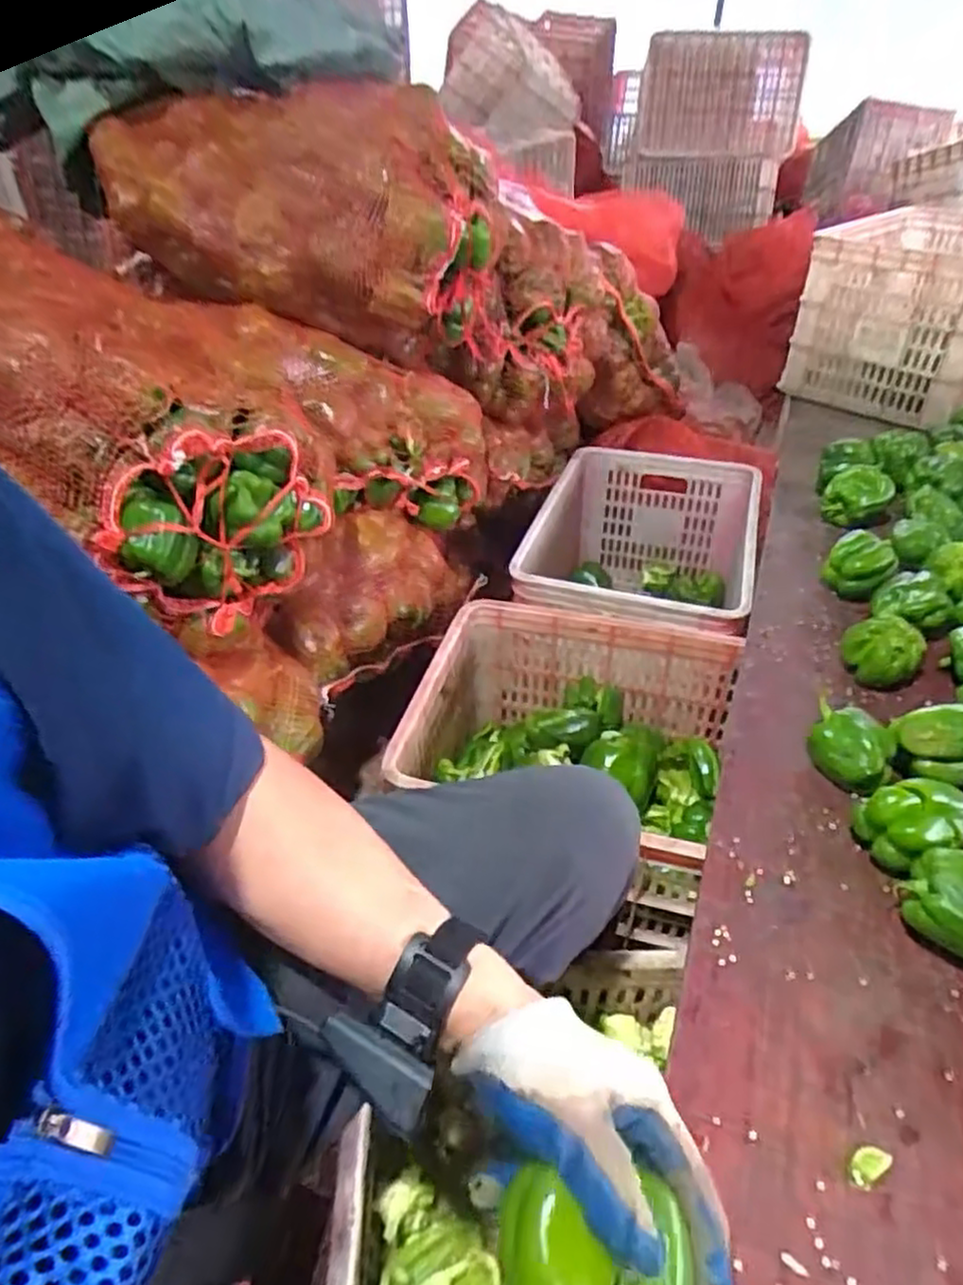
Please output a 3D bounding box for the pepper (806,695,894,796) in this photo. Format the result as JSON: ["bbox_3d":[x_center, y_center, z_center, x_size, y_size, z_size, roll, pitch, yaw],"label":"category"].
[{"bbox_3d":[0.353,0.098,0.694,0.078,0.055,0.068,25,46,28],"label":"pepper"}]

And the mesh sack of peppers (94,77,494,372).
[{"bbox_3d":[-0.251,-0.641,1.121,0.551,0.311,0.348,22,44,25],"label":"mesh sack of peppers"}]

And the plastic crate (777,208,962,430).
[{"bbox_3d":[0.885,-0.651,1.425,0.362,0.267,0.477,31,49,33],"label":"plastic crate"}]

